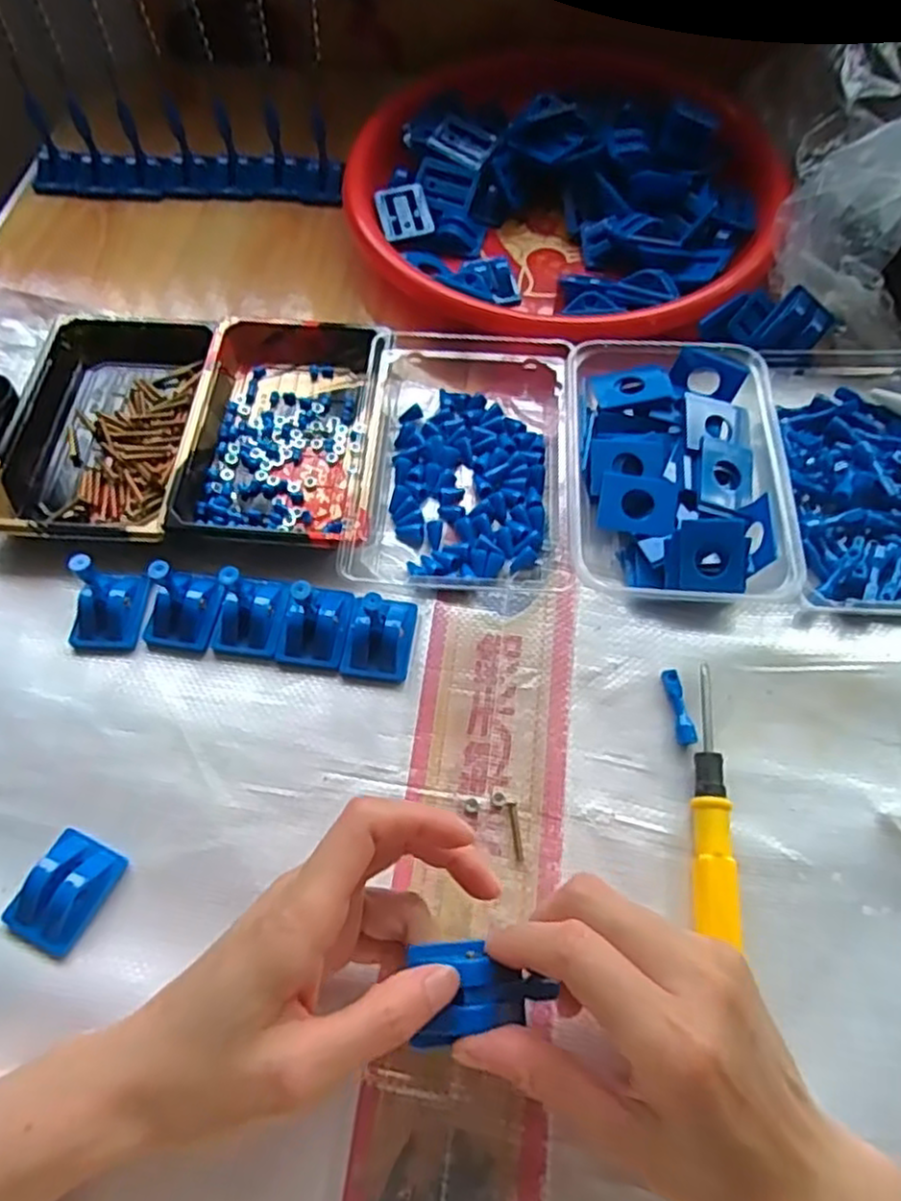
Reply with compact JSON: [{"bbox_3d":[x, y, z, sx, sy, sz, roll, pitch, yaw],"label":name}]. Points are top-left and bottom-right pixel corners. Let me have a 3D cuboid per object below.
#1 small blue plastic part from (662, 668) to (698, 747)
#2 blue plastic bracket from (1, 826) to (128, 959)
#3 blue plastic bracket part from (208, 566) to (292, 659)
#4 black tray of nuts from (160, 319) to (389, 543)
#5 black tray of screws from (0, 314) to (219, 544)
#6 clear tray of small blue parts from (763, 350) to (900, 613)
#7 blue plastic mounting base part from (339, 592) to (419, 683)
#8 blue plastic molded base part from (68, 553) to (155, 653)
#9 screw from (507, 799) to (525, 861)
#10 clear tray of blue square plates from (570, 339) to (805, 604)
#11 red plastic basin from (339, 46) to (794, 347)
[{"bbox_3d":[0.112,0.052,0.353,0.008,0.007,0.038,-6,63,-2],"label":"small blue plastic part"},{"bbox_3d":[-0.170,0.125,0.312,0.034,0.014,0.045,23,65,13],"label":"blue plastic bracket"},{"bbox_3d":[-0.104,0.007,0.372,0.036,0.025,0.038,11,63,7],"label":"blue plastic bracket part"},{"bbox_3d":[-0.096,-0.103,0.420,0.106,0.028,0.159,3,63,2],"label":"black tray of nuts"},{"bbox_3d":[-0.205,-0.105,0.433,0.111,0.022,0.159,5,63,3],"label":"black tray of screws"},{"bbox_3d":[0.248,-0.076,0.400,0.122,0.030,0.174,1,63,1],"label":"clear tray of small blue parts"},{"bbox_3d":[-0.036,0.016,0.367,0.033,0.023,0.043,11,63,6],"label":"blue plastic mounting base part"},{"bbox_3d":[-0.177,-0.001,0.362,0.032,0.042,0.042,12,63,7],"label":"blue plastic molded base part"},{"bbox_3d":[0.030,0.105,0.329,0.004,0.004,0.027,-6,63,-2],"label":"screw"},{"bbox_3d":[0.122,-0.073,0.398,0.112,0.034,0.155,6,63,4],"label":"clear tray of blue square plates"},{"bbox_3d":[0.069,-0.281,0.500,0.291,0.059,0.291,0,63,1],"label":"red plastic basin"}]

